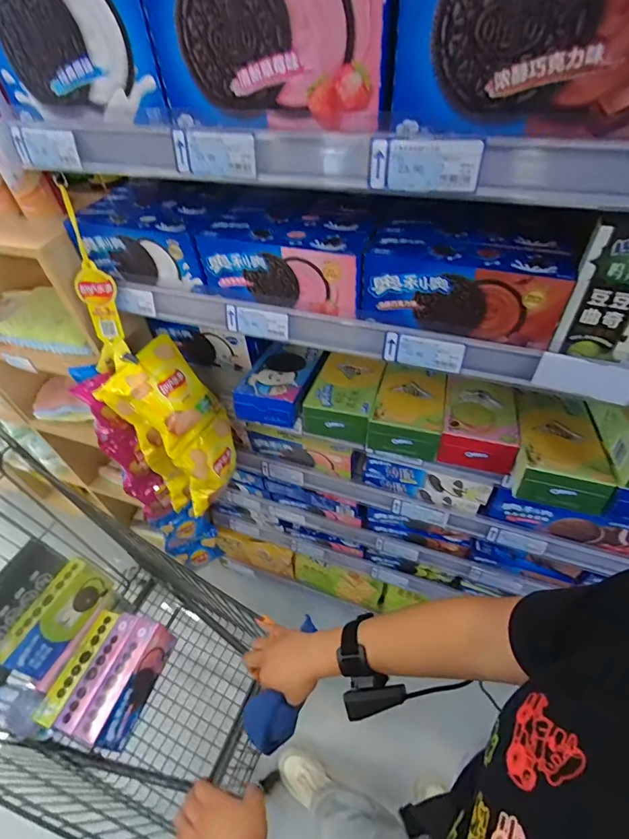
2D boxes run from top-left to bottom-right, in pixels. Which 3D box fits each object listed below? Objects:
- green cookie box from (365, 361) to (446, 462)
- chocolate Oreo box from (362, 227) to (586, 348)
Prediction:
[{"bbox_3d":[0.141,-0.022,0.614,0.094,0.042,0.151,12,52,13],"label":"green cookie box"},{"bbox_3d":[0.163,-0.154,0.470,0.211,0.083,0.077,18,54,18],"label":"chocolate Oreo box"}]

